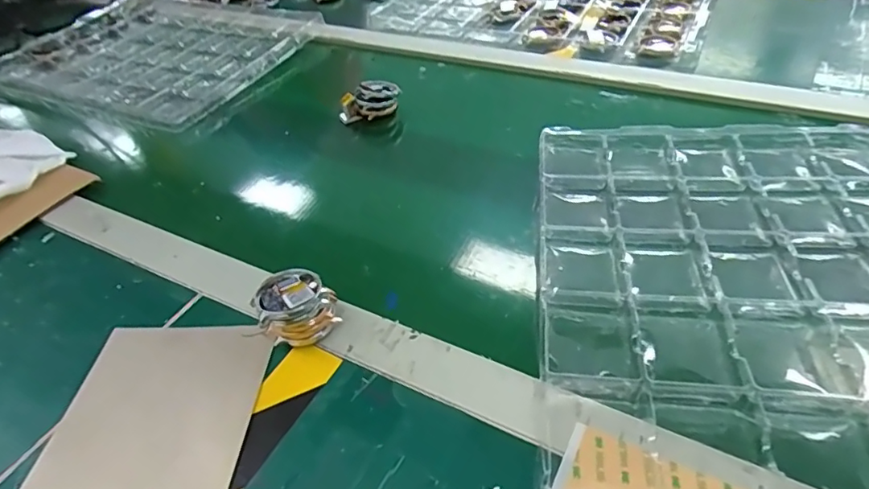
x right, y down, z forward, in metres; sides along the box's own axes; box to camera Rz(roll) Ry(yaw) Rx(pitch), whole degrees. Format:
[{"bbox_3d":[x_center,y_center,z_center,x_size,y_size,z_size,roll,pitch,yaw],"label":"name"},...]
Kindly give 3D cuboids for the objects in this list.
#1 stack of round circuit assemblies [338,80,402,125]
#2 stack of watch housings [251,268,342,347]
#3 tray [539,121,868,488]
[{"bbox_3d":[-0.073,-0.159,0.617,0.072,0.042,0.030,-20,45,-13],"label":"stack of round circuit assemblies"},{"bbox_3d":[-0.095,0.046,0.380,0.050,0.045,0.040,-25,46,-18],"label":"stack of watch housings"},{"bbox_3d":[0.231,0.020,0.398,0.295,0.032,0.364,2,44,10],"label":"tray"}]

